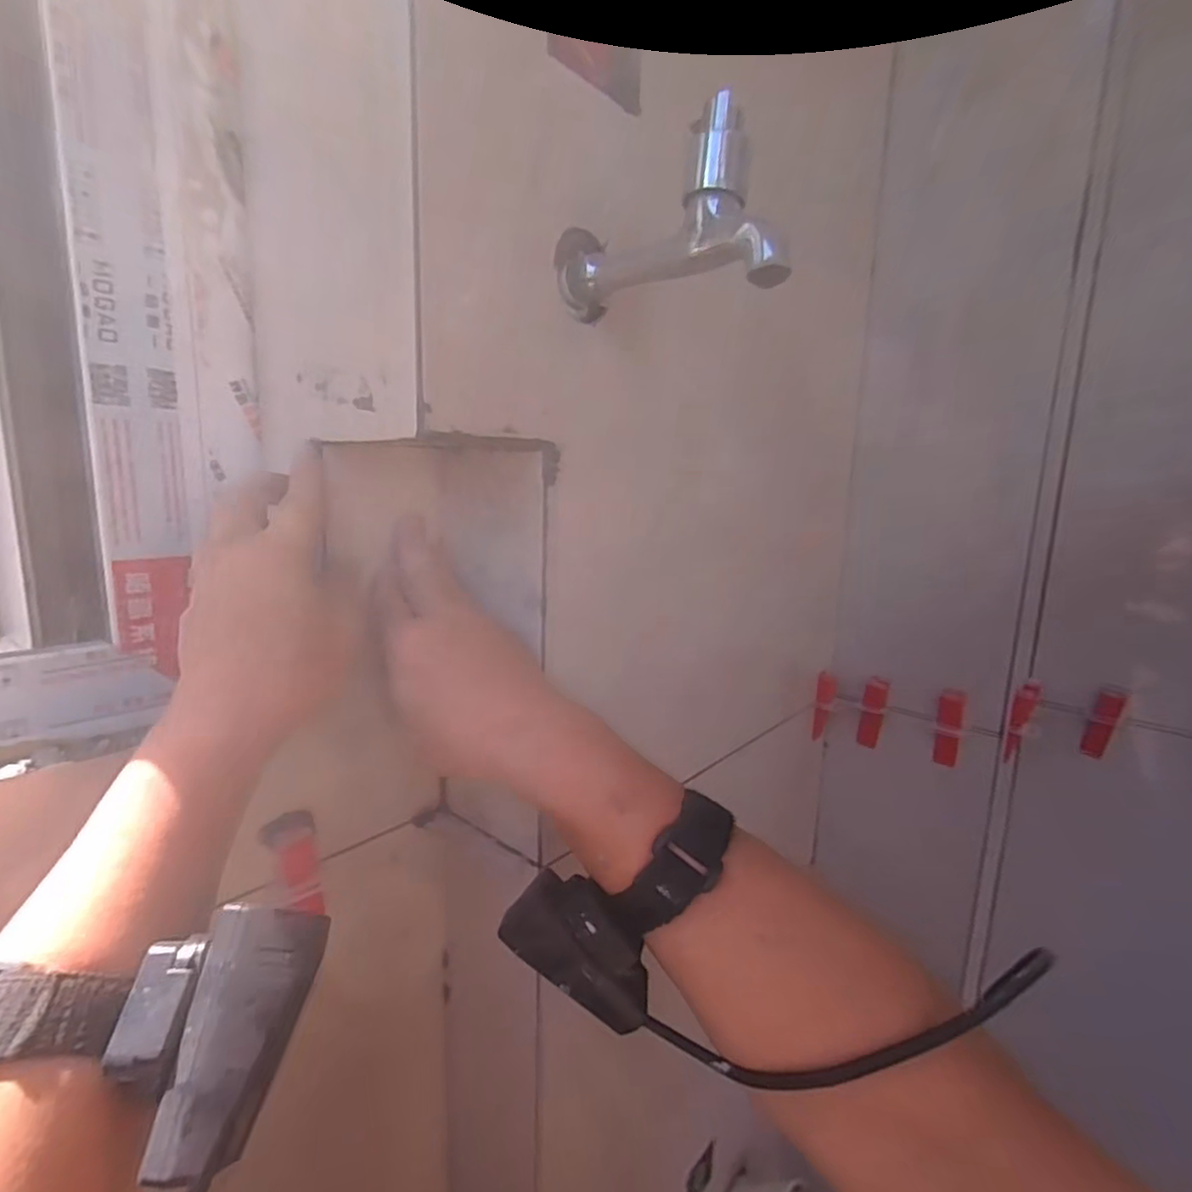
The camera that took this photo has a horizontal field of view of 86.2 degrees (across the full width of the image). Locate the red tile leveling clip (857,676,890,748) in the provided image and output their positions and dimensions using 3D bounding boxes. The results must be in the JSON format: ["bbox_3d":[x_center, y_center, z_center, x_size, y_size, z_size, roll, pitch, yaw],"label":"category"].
[{"bbox_3d":[0.299,0.125,0.683,0.017,0.078,0.026,-6,13,-40],"label":"red tile leveling clip"}]

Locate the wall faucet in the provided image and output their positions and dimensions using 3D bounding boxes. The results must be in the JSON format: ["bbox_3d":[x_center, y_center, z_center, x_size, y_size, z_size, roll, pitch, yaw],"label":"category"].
[{"bbox_3d":[0.038,-0.180,0.302,0.121,0.076,0.029,10,14,37],"label":"wall faucet"}]

